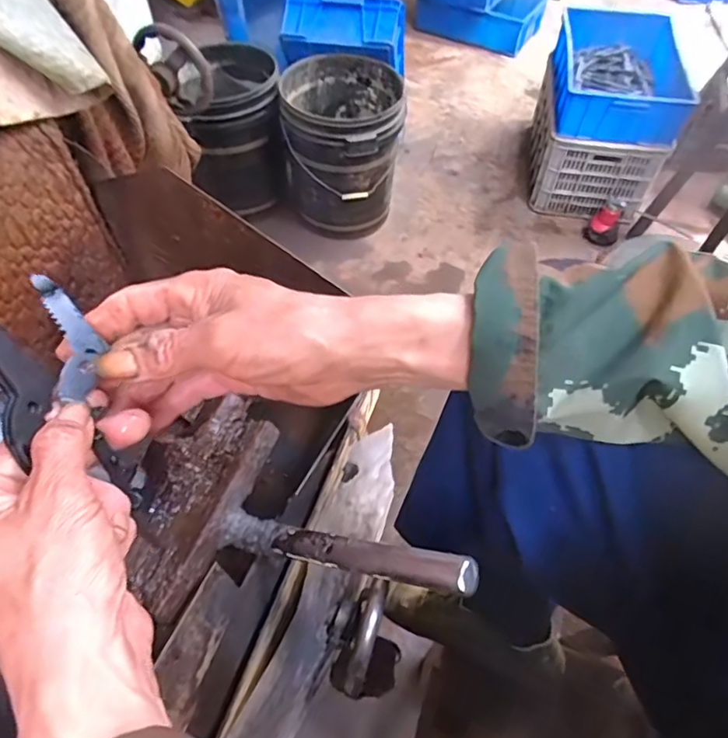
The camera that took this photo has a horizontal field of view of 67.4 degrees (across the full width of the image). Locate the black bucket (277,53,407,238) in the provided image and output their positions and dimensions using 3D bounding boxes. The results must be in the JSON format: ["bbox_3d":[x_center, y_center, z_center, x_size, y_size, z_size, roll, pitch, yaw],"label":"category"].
[{"bbox_3d":[-0.074,-0.686,1.734,0.350,0.425,0.404,0,55,-2],"label":"black bucket"}]

